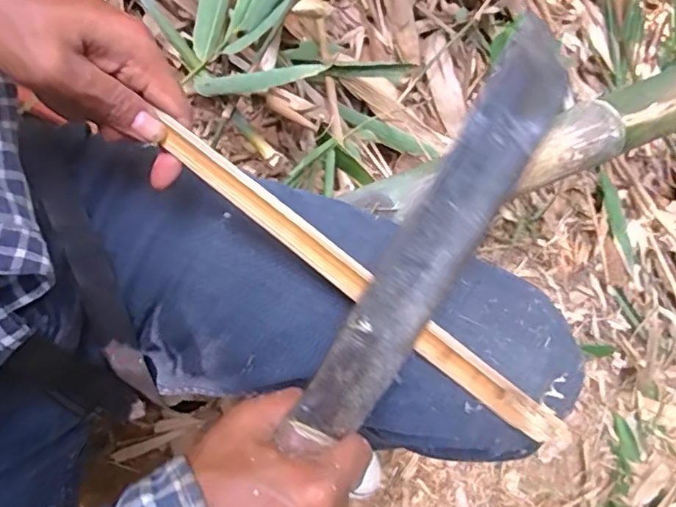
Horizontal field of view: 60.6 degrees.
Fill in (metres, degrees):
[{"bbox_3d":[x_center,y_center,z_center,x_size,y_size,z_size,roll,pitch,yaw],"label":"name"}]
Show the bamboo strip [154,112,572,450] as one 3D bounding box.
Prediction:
[{"bbox_3d":[0.015,0.021,0.323,0.276,0.006,0.021,38,107,-3],"label":"bamboo strip"}]

